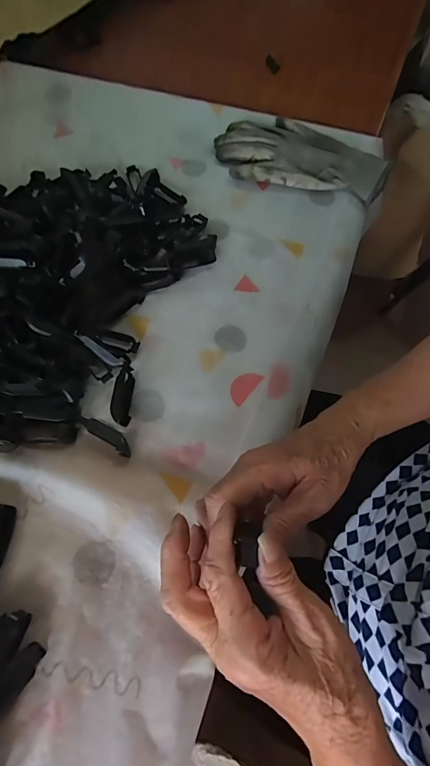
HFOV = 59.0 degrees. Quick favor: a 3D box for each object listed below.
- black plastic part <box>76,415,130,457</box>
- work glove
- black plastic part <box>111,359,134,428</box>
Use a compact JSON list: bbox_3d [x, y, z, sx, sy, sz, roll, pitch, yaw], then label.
[{"bbox_3d":[-0.096,0.045,0.336,0.054,0.011,0.014,31,68,10],"label":"black plastic part"},{"bbox_3d":[0.108,-0.288,0.486,0.208,0.024,0.106,10,66,1],"label":"work glove"},{"bbox_3d":[-0.085,0.009,0.352,0.017,0.012,0.060,1,66,-3],"label":"black plastic part"}]

